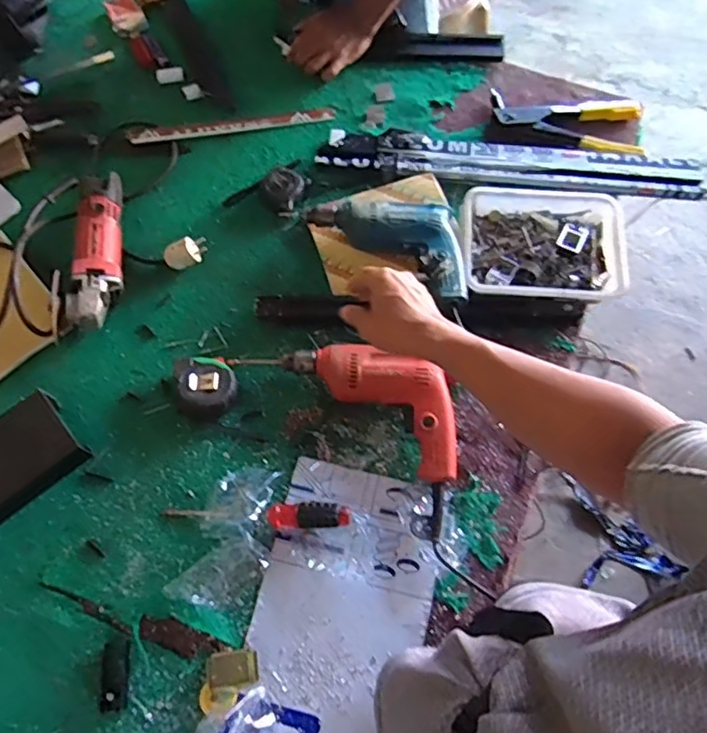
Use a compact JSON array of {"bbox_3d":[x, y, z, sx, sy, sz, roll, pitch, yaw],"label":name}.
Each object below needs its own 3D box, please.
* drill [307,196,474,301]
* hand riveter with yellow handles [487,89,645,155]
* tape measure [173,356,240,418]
[{"bbox_3d":[0.070,-0.188,0.821,0.258,0.055,0.129,37,73,14],"label":"drill"},{"bbox_3d":[0.358,-0.407,0.955,0.248,0.026,0.119,5,68,2],"label":"hand riveter with yellow handles"},{"bbox_3d":[-0.195,0.030,0.769,0.078,0.046,0.078,0,68,0],"label":"tape measure"}]

